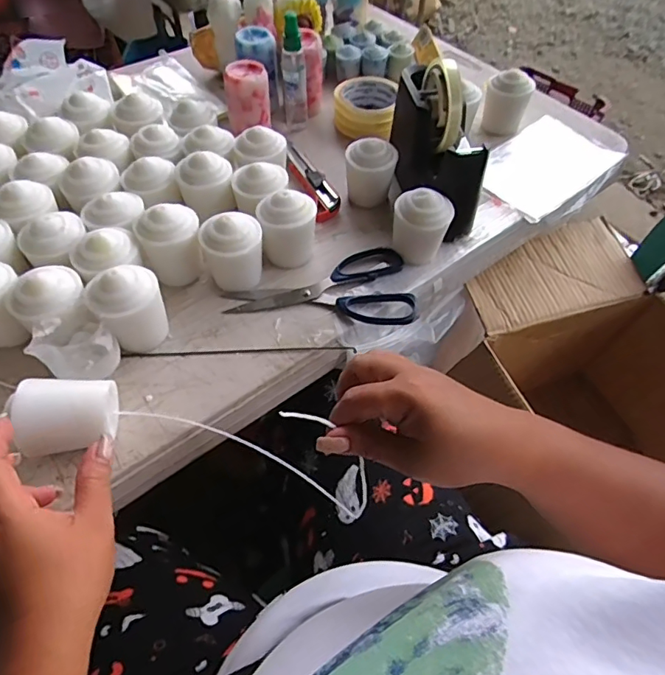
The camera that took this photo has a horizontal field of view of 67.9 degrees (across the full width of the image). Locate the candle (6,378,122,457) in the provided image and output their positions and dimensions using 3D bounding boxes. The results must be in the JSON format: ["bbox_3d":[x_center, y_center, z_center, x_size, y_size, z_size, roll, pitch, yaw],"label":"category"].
[{"bbox_3d":[-0.195,0.059,0.367,0.064,0.053,0.050,-13,56,-12],"label":"candle"}]

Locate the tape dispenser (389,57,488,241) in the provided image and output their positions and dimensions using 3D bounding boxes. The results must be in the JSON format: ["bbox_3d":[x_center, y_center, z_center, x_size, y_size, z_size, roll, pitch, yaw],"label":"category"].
[{"bbox_3d":[0.104,-0.209,0.528,0.054,0.124,0.184,-12,56,-11],"label":"tape dispenser"}]

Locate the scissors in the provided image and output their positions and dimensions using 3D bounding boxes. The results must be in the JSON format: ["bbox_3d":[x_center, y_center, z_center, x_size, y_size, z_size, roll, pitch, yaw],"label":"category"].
[{"bbox_3d":[-0.013,-0.046,0.485,0.178,0.018,0.091,-5,55,-6],"label":"scissors"}]

